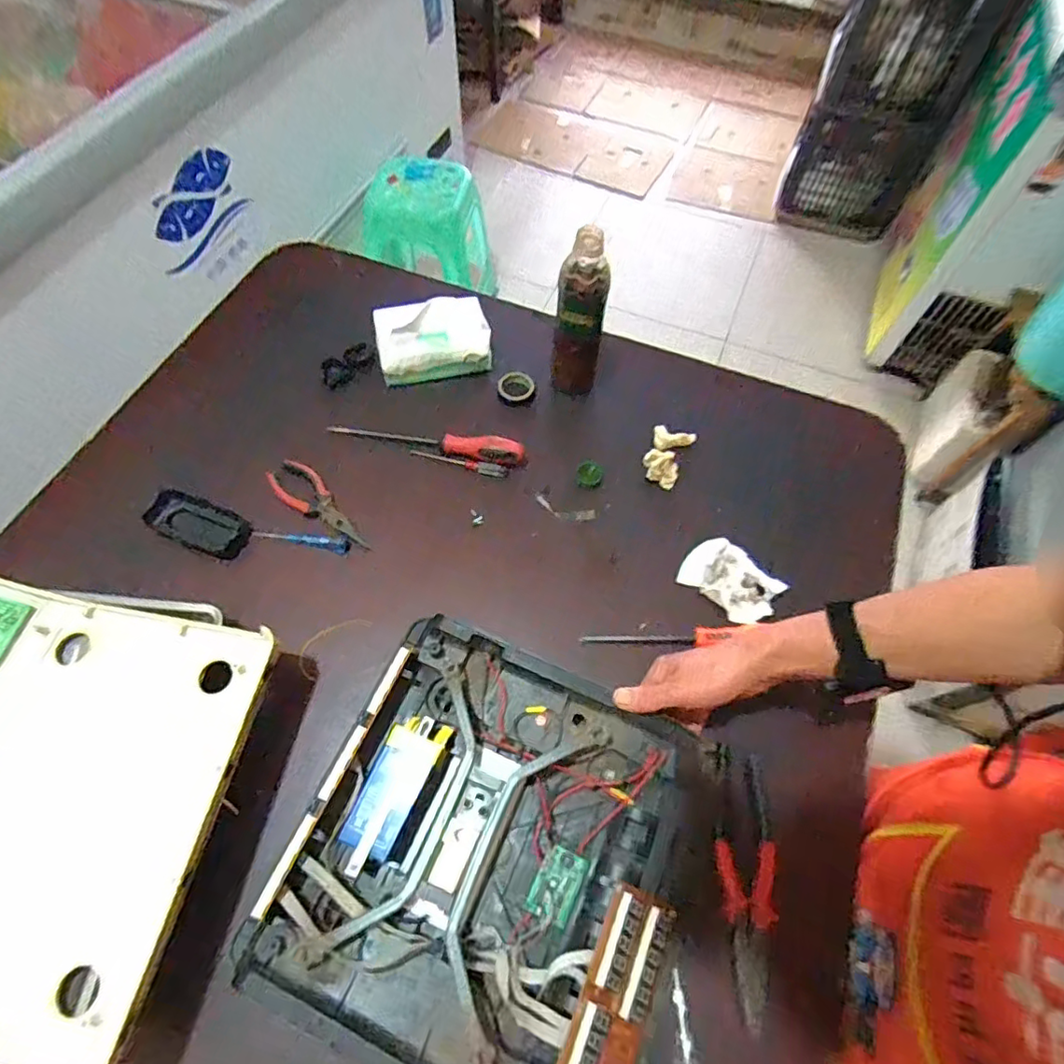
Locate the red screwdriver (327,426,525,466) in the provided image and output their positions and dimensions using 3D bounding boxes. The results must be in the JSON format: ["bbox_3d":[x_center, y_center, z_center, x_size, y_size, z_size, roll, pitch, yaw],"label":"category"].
[{"bbox_3d":[-0.130,-0.113,0.714,0.241,0.024,0.029,10,62,3],"label":"red screwdriver"}]

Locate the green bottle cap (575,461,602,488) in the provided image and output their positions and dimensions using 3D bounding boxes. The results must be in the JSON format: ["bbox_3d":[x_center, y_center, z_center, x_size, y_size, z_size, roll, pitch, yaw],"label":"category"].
[{"bbox_3d":[0.069,-0.068,0.701,0.031,0.010,0.034,15,62,6],"label":"green bottle cap"}]

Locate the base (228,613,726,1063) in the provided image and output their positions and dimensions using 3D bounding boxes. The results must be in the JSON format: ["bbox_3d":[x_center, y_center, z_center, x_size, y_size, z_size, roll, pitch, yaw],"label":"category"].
[{"bbox_3d":[-0.031,0.270,0.497,0.314,0.052,0.319,23,63,10],"label":"base"}]

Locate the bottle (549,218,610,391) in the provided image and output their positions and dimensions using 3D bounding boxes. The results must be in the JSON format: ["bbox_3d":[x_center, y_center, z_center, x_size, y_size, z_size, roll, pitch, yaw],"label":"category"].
[{"bbox_3d":[0.060,-0.267,0.705,0.058,0.221,0.068,9,62,3],"label":"bottle"}]

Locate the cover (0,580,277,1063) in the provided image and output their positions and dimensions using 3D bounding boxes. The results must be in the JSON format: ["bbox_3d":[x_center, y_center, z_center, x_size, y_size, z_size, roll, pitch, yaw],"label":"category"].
[{"bbox_3d":[-0.433,0.216,0.494,0.359,0.054,0.336,11,62,3],"label":"cover"}]

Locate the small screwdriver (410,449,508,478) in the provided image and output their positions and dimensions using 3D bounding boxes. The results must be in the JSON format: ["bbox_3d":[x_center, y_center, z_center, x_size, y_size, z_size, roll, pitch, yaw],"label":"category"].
[{"bbox_3d":[-0.090,-0.086,0.717,0.125,0.014,0.014,16,62,6],"label":"small screwdriver"}]

